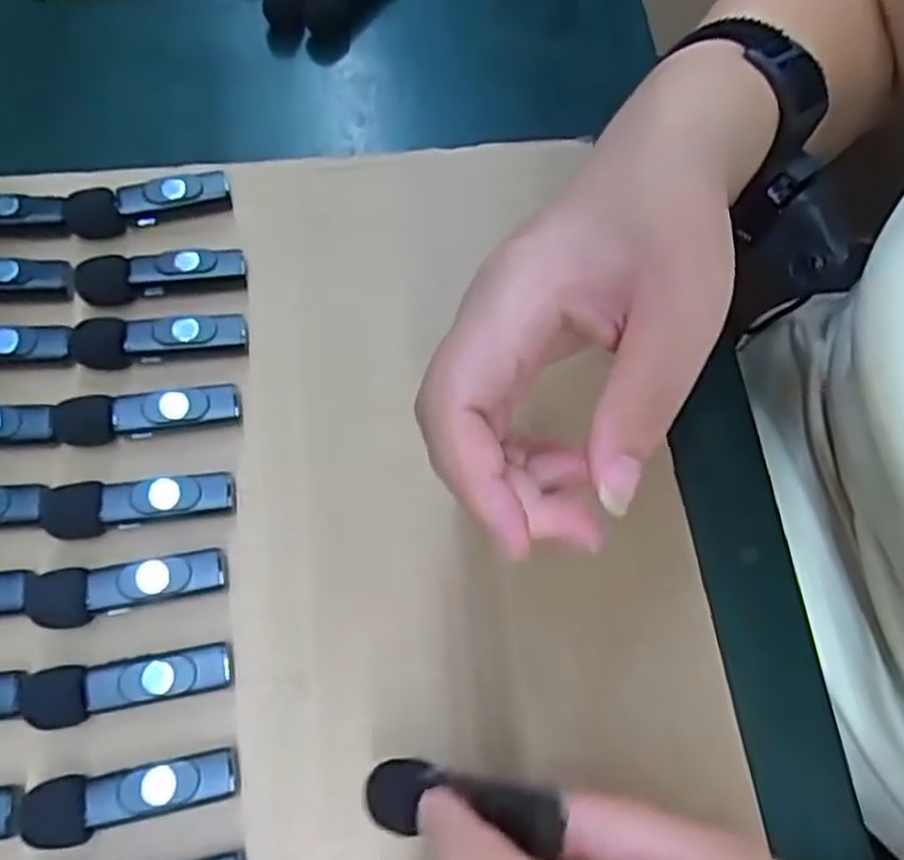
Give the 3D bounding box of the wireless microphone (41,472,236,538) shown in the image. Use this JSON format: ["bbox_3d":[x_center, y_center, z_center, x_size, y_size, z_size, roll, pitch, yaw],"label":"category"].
[{"bbox_3d":[-0.112,0.027,0.280,0.064,0.015,0.018,-5,70,-5],"label":"wireless microphone"}]

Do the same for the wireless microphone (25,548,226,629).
[{"bbox_3d":[-0.111,0.054,0.268,0.064,0.014,0.019,-8,70,-6],"label":"wireless microphone"}]

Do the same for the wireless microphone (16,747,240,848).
[{"bbox_3d":[-0.101,0.116,0.247,0.064,0.017,0.019,-8,70,-6],"label":"wireless microphone"}]

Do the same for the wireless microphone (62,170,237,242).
[{"bbox_3d":[-0.128,-0.096,0.327,0.066,0.014,0.016,-13,70,-7],"label":"wireless microphone"}]

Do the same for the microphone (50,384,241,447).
[{"bbox_3d":[-0.114,-0.006,0.291,0.065,0.012,0.017,-8,70,-6],"label":"microphone"}]

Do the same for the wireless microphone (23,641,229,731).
[{"bbox_3d":[-0.107,0.085,0.258,0.064,0.018,0.018,-8,70,-6],"label":"wireless microphone"}]

